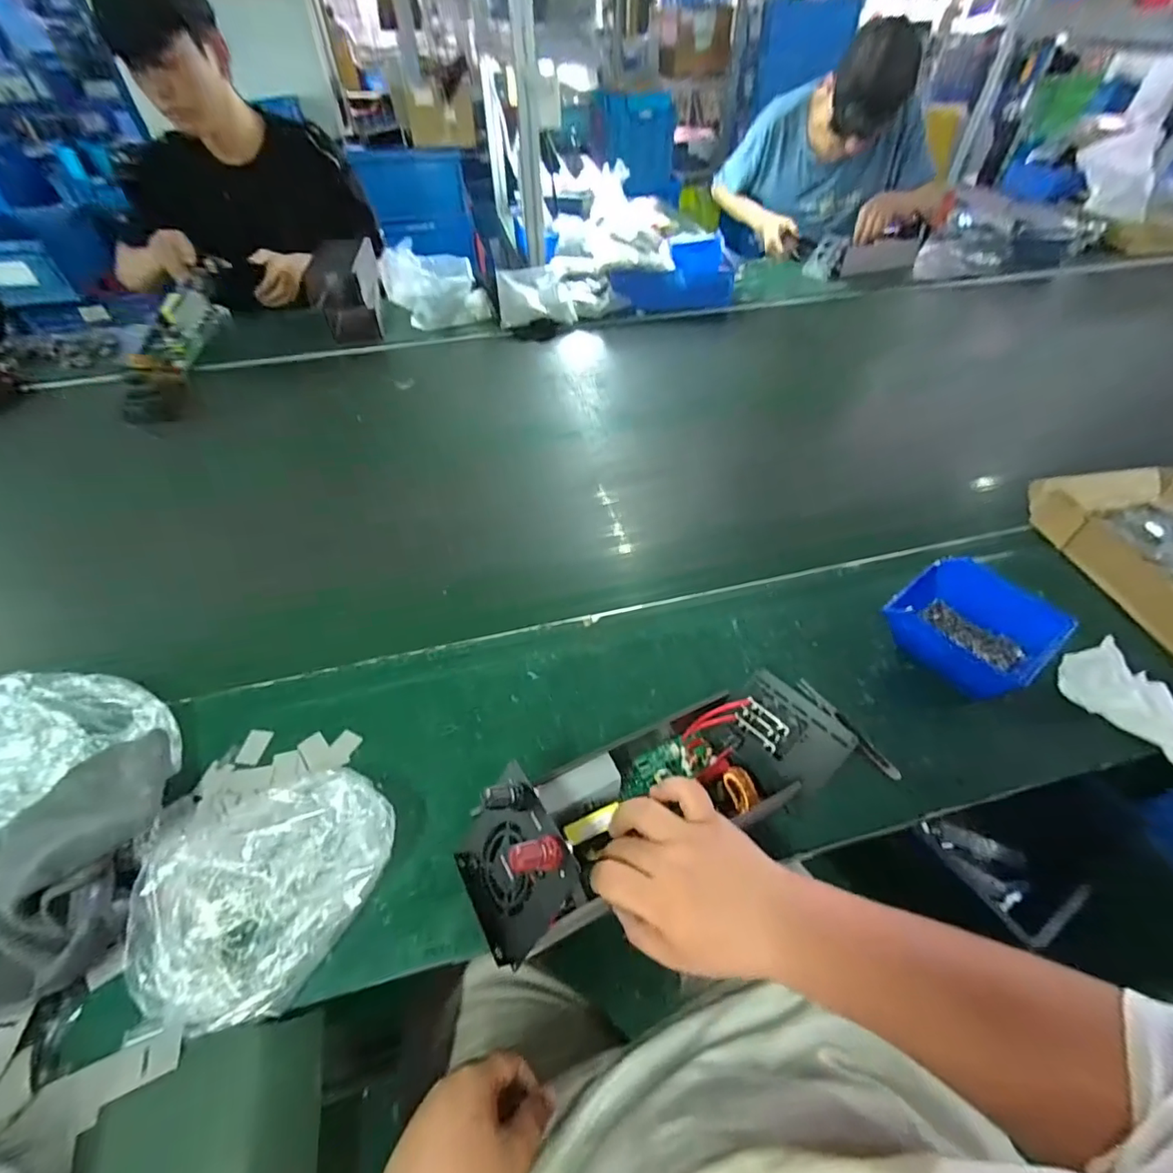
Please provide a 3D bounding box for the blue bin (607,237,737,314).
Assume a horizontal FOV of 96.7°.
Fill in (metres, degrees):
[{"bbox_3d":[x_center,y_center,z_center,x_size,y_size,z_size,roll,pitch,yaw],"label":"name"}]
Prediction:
[{"bbox_3d":[0.203,-0.736,1.227,0.262,0.089,0.212,5,49,5],"label":"blue bin"}]

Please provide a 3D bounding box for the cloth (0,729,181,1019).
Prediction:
[{"bbox_3d":[-0.413,0.227,0.386,0.196,0.062,0.156,-29,54,-23],"label":"cloth"}]

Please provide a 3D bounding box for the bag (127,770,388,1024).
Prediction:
[{"bbox_3d":[-0.241,0.222,0.402,0.186,0.052,0.167,-13,49,-11],"label":"bag"}]

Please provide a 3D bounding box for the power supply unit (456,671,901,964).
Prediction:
[{"bbox_3d":[0.056,0.159,0.416,0.305,0.100,0.107,-16,50,-23],"label":"power supply unit"}]

